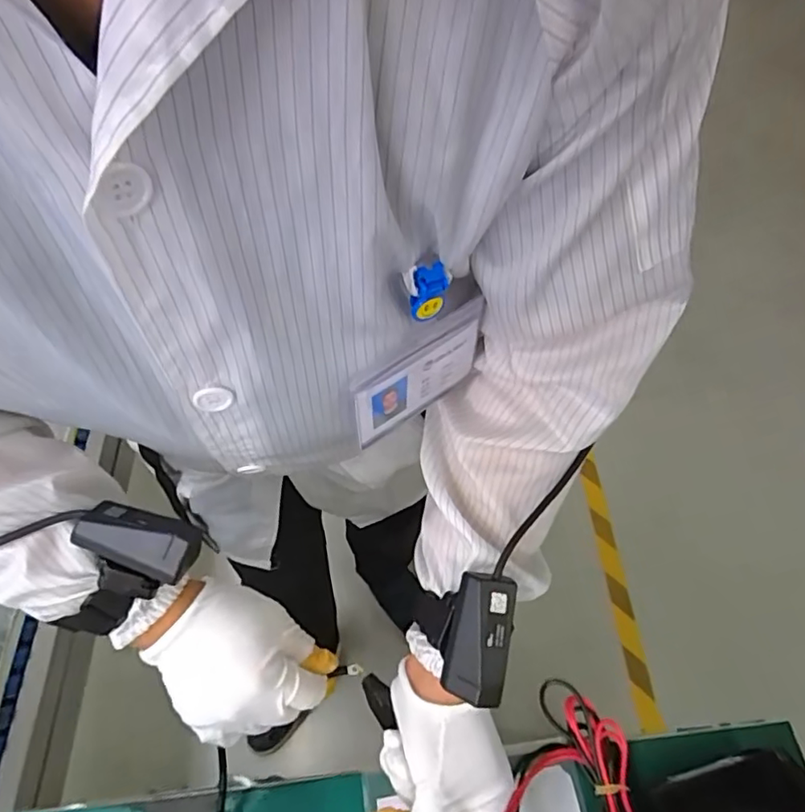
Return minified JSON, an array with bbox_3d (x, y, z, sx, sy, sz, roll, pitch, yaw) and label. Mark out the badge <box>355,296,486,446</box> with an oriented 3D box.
[{"bbox_3d":[0.010,-0.018,0.338,0.092,0.072,0.006,-33,62,-16],"label":"badge"}]

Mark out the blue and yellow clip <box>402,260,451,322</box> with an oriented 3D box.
[{"bbox_3d":[0.013,-0.056,0.277,0.021,0.030,0.010,-22,60,-10],"label":"blue and yellow clip"}]

